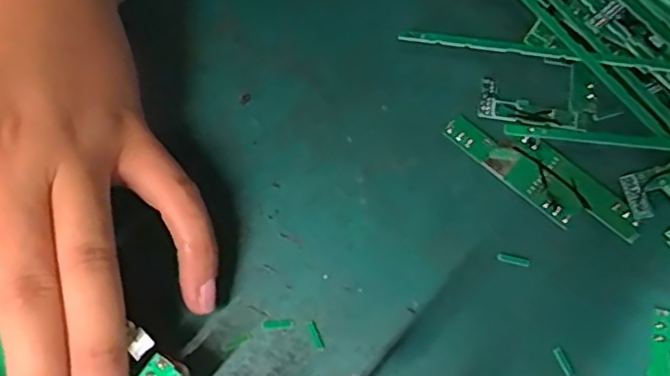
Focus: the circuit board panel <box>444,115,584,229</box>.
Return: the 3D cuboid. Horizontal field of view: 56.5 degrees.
[{"bbox_3d":[0.073,-0.009,0.254,0.061,0.004,0.014,41,78,13],"label":"circuit board panel"}]

